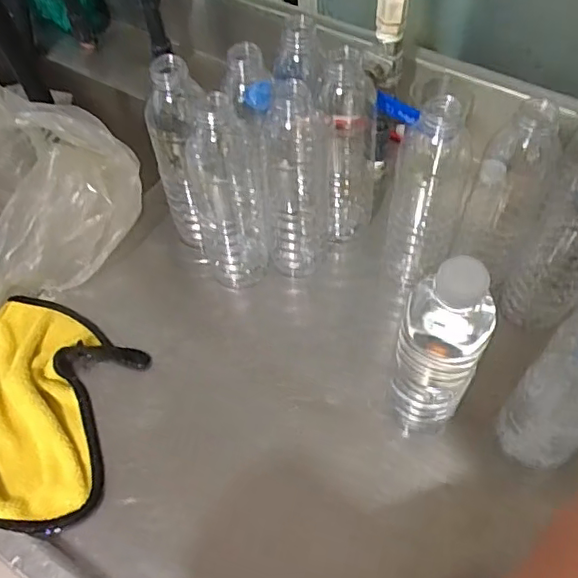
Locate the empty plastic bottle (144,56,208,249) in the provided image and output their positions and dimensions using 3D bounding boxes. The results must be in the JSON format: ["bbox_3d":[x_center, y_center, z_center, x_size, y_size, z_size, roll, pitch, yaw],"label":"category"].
[{"bbox_3d":[-0.101,-0.108,0.563,0.047,0.213,0.053,9,55,7],"label":"empty plastic bottle"}]

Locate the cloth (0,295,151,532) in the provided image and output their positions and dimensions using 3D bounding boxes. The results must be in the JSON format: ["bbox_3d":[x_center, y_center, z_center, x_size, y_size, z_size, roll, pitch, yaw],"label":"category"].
[{"bbox_3d":[-0.250,0.100,0.542,0.212,0.015,0.199,17,56,12],"label":"cloth"}]

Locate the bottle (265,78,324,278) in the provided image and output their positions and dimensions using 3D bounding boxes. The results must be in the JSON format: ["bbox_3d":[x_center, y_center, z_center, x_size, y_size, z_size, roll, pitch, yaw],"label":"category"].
[{"bbox_3d":[0.008,-0.099,0.549,0.062,0.208,0.061,0,56,2],"label":"bottle"}]

